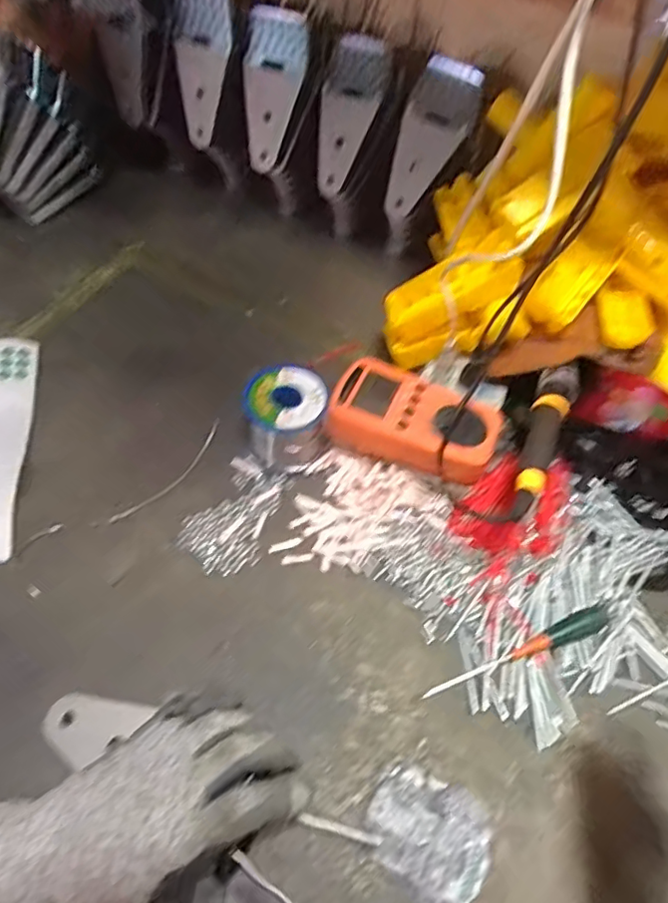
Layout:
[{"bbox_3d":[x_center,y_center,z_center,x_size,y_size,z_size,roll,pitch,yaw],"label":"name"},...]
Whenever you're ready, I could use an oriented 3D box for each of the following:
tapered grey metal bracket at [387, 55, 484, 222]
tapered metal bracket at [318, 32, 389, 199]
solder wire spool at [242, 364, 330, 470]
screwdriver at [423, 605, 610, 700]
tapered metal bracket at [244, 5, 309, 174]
[{"bbox_3d":[0.090,-0.305,0.561,0.060,0.141,0.027,39,33,20],"label":"tapered grey metal bracket"},{"bbox_3d":[0.011,-0.340,0.579,0.059,0.142,0.018,24,27,11],"label":"tapered metal bracket"},{"bbox_3d":[-0.039,-0.030,0.466,0.063,0.063,0.064,2,56,-3],"label":"solder wire spool"},{"bbox_3d":[0.129,0.141,0.395,0.140,0.019,0.018,-20,60,-9],"label":"screwdriver"},{"bbox_3d":[-0.064,-0.365,0.577,0.061,0.139,0.019,23,34,10],"label":"tapered metal bracket"}]

